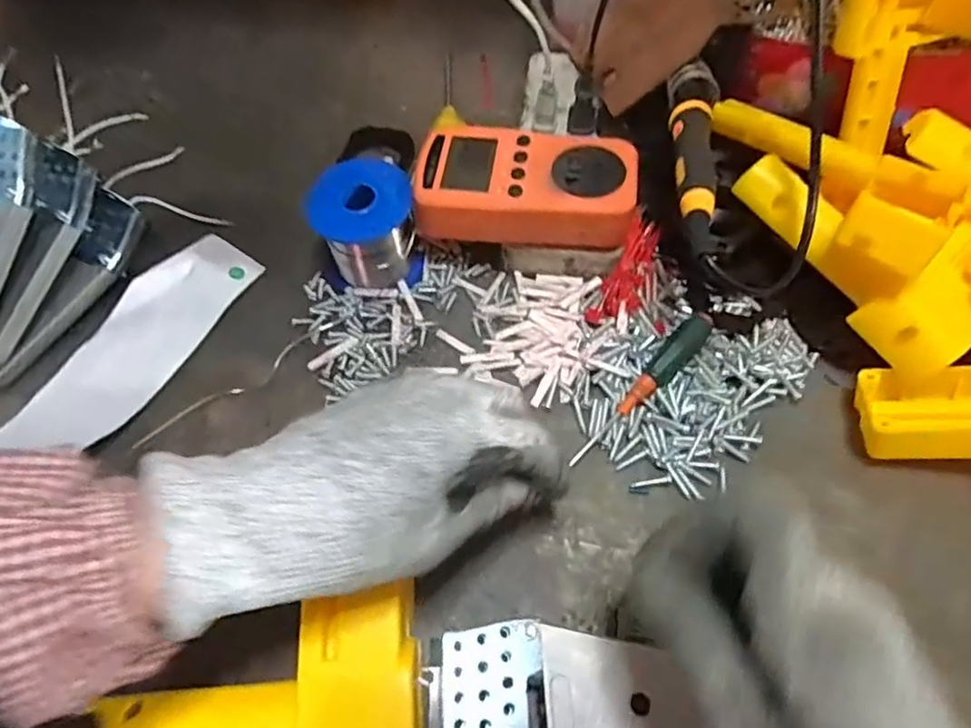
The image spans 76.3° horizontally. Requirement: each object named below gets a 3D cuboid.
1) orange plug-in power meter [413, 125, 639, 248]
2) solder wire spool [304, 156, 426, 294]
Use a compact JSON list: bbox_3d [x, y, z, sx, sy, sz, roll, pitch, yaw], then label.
[{"bbox_3d":[0.024,-0.106,0.372,0.125,0.032,0.064,2,61,4],"label":"orange plug-in power meter"},{"bbox_3d":[-0.076,-0.087,0.391,0.064,0.059,0.056,-6,61,-1],"label":"solder wire spool"}]

